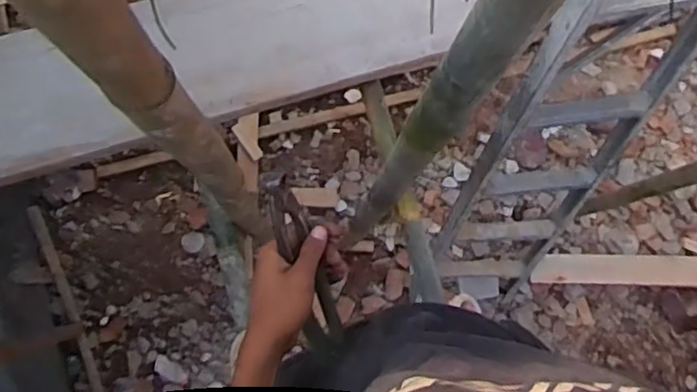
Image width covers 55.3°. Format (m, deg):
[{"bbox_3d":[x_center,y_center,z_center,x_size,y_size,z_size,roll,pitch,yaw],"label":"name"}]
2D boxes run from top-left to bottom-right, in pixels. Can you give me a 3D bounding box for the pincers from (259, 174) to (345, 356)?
[{"bbox_3d":[-0.043,0.066,0.623,0.037,0.031,0.200,-20,121,-7],"label":"pincers"}]

